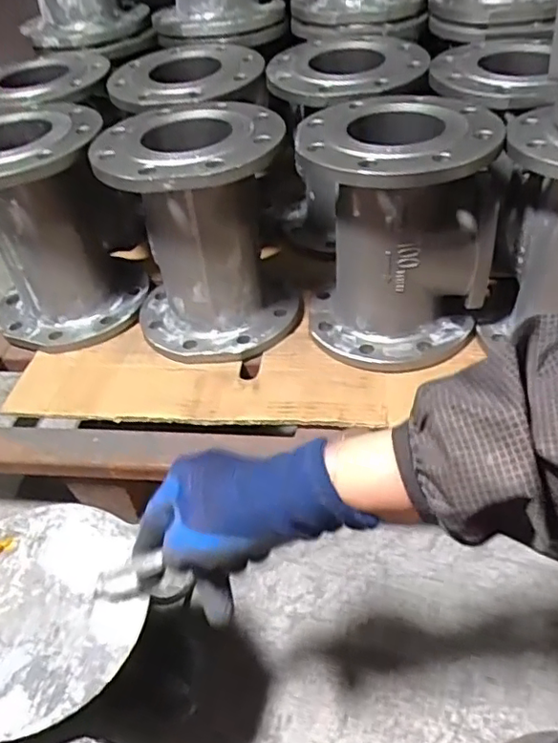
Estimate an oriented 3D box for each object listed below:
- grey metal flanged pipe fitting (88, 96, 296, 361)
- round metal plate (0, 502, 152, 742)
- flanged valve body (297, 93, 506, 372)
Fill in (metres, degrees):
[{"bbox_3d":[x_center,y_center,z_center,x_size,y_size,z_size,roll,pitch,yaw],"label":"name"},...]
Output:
[{"bbox_3d":[-0.089,-0.166,0.733,0.207,0.256,0.201,-11,43,-5],"label":"grey metal flanged pipe fitting"},{"bbox_3d":[-0.179,0.168,0.423,0.155,0.009,0.163,-3,41,3],"label":"round metal plate"},{"bbox_3d":[0.135,-0.156,0.691,0.205,0.254,0.197,-1,43,6],"label":"flanged valve body"}]

